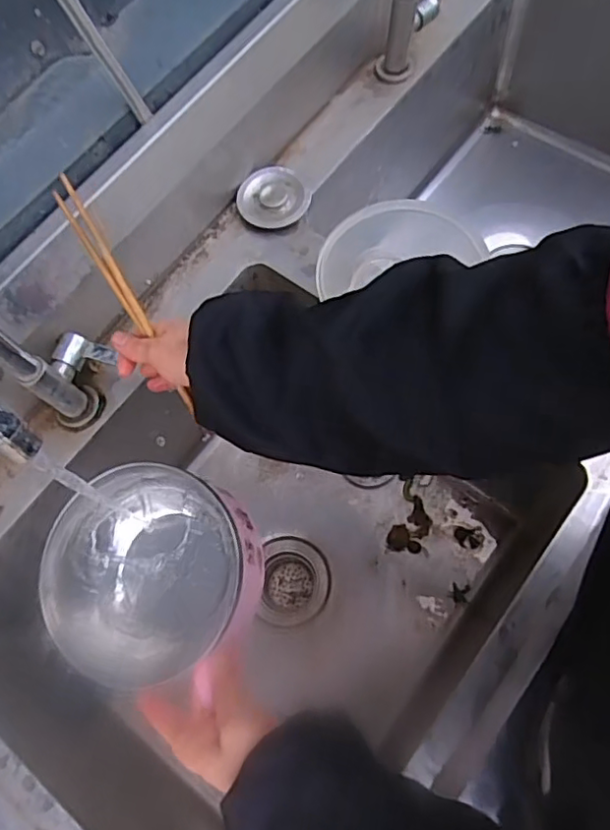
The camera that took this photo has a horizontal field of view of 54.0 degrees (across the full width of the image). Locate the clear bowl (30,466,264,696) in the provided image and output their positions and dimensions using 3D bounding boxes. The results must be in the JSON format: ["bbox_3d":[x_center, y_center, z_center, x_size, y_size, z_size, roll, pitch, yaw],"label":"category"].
[{"bbox_3d":[-0.118,0.129,0.482,0.176,0.075,0.176,-5,68,13],"label":"clear bowl"}]

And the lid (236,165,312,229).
[{"bbox_3d":[-0.036,-0.259,0.704,0.083,0.013,0.083,-1,70,4],"label":"lid"}]

